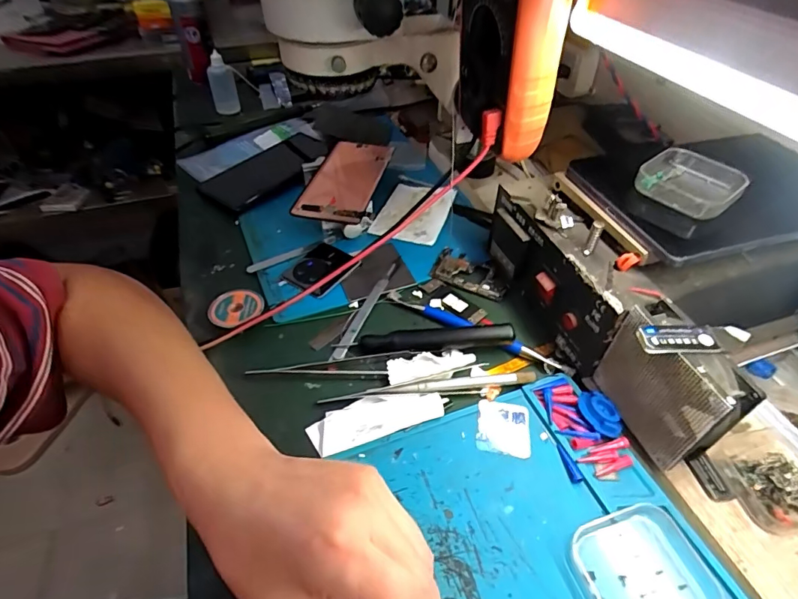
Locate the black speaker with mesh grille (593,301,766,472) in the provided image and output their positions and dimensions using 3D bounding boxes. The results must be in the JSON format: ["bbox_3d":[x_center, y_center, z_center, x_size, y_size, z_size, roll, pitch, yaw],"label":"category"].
[{"bbox_3d":[0.176,0.058,0.304,0.030,0.083,0.080,-13,46,-14],"label":"black speaker with mesh grille"}]

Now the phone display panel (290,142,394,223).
[{"bbox_3d":[-0.058,-0.136,0.513,0.076,0.009,0.155,9,46,7],"label":"phone display panel"}]

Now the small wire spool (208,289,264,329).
[{"bbox_3d":[-0.140,0.008,0.401,0.044,0.015,0.044,0,44,0],"label":"small wire spool"}]

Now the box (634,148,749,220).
[{"bbox_3d":[0.220,-0.088,0.345,0.065,0.022,0.062,-31,53,-28],"label":"box"}]

